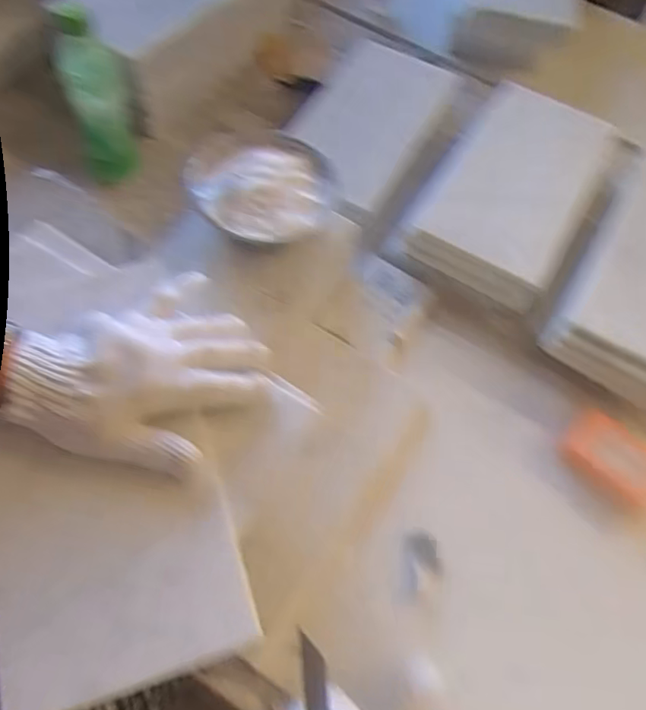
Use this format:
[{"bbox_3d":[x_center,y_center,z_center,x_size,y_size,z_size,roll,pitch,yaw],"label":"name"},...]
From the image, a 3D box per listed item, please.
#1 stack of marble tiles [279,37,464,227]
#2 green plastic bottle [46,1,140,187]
[{"bbox_3d":[0.076,-0.365,0.876,0.169,0.023,0.252,35,75,6],"label":"stack of marble tiles"},{"bbox_3d":[-0.256,-0.296,0.687,0.081,0.196,0.062,-18,66,-15],"label":"green plastic bottle"}]

